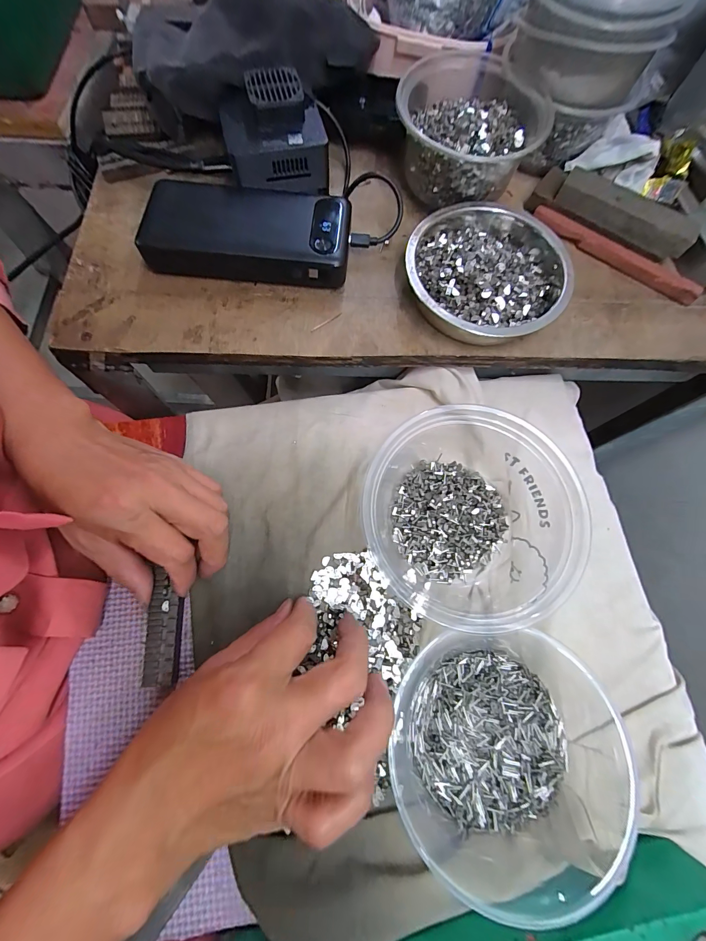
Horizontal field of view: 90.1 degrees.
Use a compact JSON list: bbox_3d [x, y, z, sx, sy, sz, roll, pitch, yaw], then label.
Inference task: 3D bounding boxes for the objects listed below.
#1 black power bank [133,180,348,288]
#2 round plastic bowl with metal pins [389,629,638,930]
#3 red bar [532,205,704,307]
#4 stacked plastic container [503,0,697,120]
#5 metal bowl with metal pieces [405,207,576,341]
[{"bbox_3d":[-0.081,-0.188,0.278,0.152,0.026,0.072,5,73,-1],"label":"black power bank"},{"bbox_3d":[0.093,0.166,0.208,0.134,0.043,0.130,1,73,-2],"label":"round plastic bowl with metal pins"},{"bbox_3d":[0.218,-0.182,0.294,0.145,0.012,0.012,34,75,7],"label":"red bar"},{"bbox_3d":[0.180,-0.339,0.256,0.106,0.064,0.130,26,74,5],"label":"stacked plastic container"},{"bbox_3d":[0.103,-0.153,0.271,0.122,0.033,0.120,1,73,-2],"label":"metal bowl with metal pieces"}]

